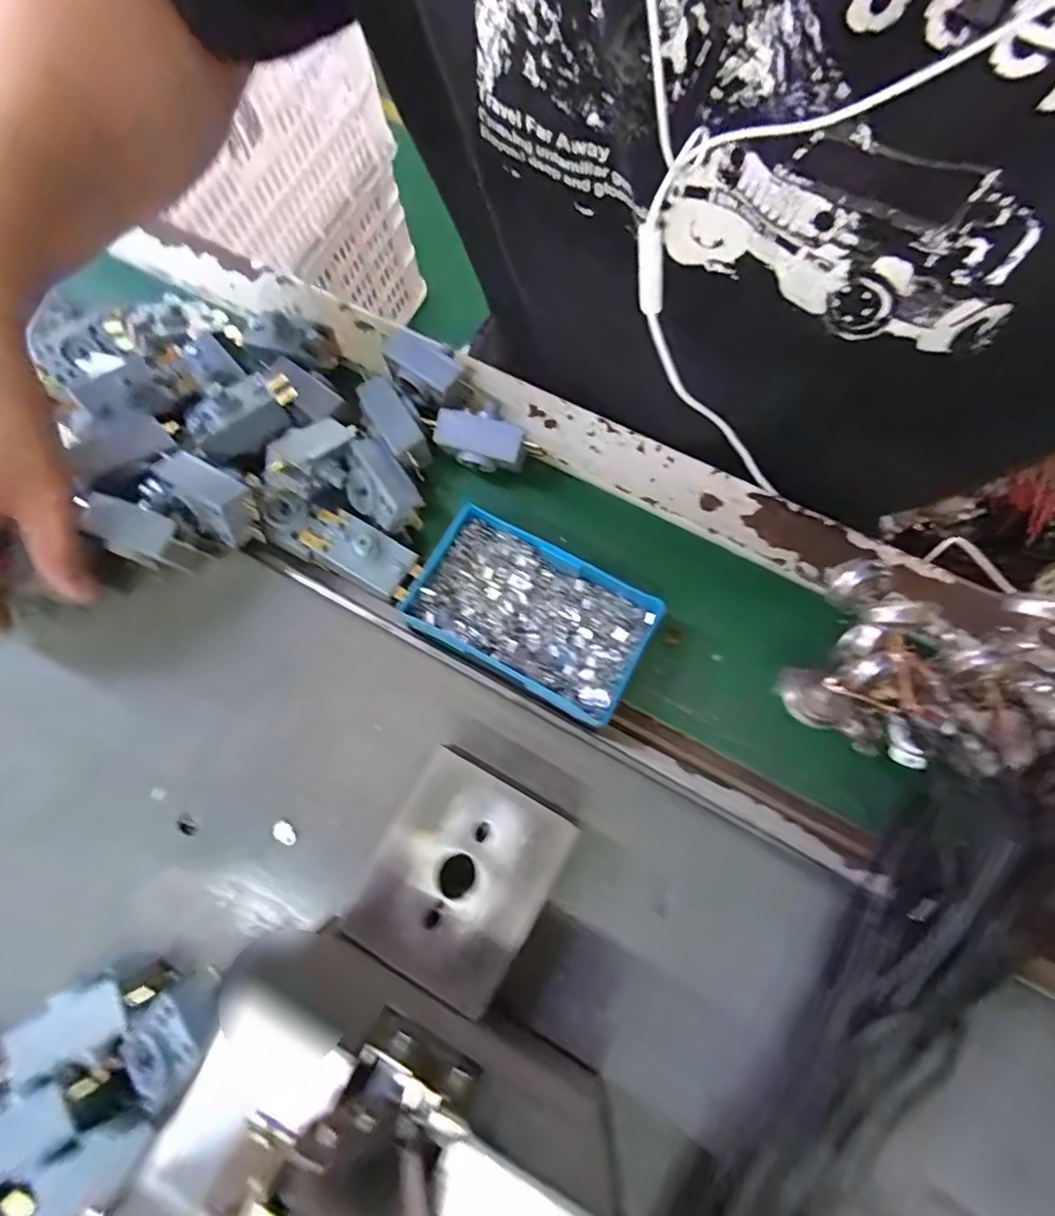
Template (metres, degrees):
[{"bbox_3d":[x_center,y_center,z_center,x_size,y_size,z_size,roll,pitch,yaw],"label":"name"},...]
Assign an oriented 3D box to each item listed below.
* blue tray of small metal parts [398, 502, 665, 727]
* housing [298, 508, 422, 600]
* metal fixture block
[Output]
[{"bbox_3d":[0.002,0.001,0.297,0.115,0.021,0.071,28,79,9],"label":"blue tray of small metal parts"},{"bbox_3d":[-0.087,-0.032,0.301,0.062,0.017,0.028,30,79,9],"label":"housing"},{"bbox_3d":[-0.027,0.109,0.240,0.066,0.030,0.081,28,79,9],"label":"metal fixture block"}]

